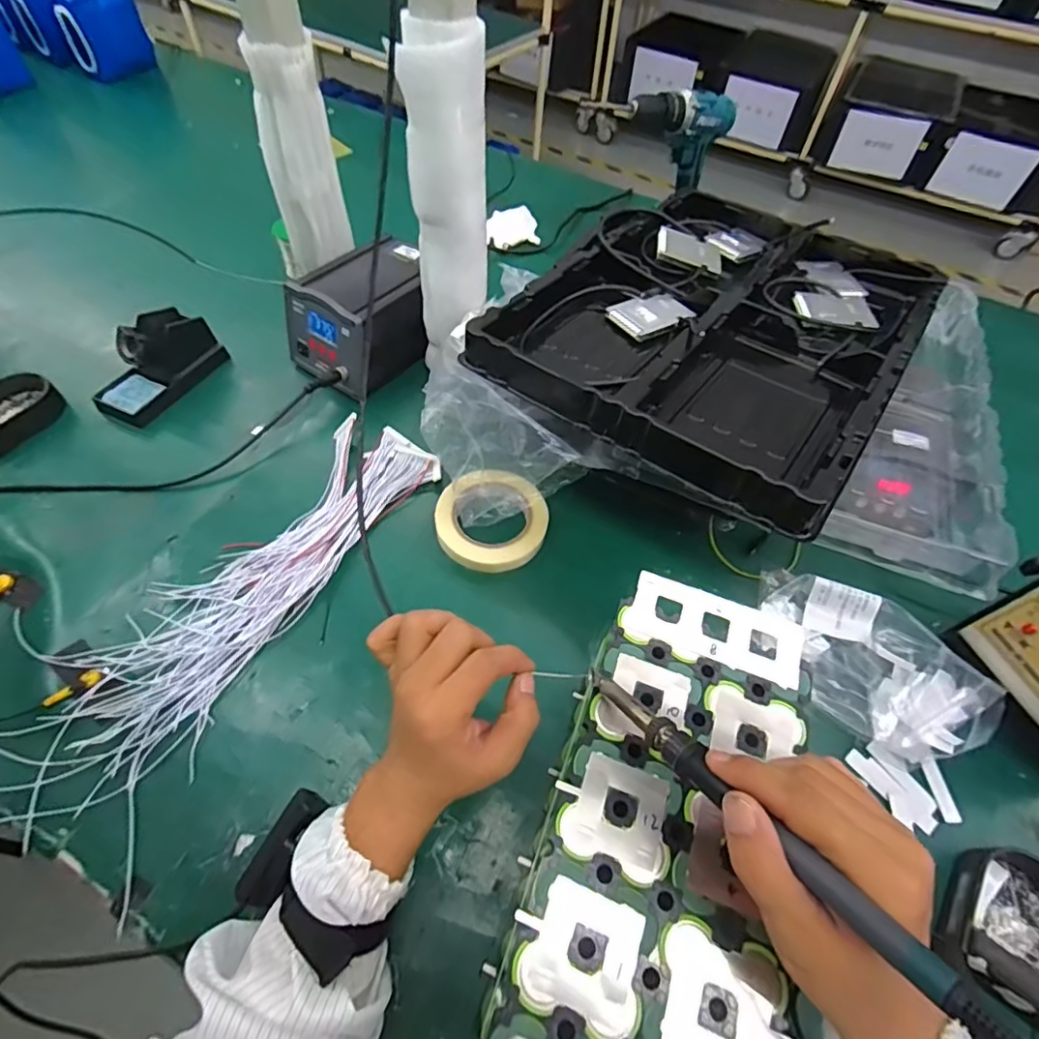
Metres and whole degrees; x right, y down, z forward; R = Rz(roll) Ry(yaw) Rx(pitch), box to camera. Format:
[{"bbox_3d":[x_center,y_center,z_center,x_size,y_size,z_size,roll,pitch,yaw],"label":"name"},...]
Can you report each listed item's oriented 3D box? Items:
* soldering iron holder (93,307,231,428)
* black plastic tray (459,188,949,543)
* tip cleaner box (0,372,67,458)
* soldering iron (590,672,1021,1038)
[{"bbox_3d":[-0.452,-0.195,0.677,0.069,0.066,0.152,24,59,13],"label":"soldering iron holder"},{"bbox_3d":[0.230,-0.230,0.593,0.357,0.056,0.484,34,61,18],"label":"black plastic tray"},{"bbox_3d":[-0.606,-0.133,0.649,0.078,0.038,0.105,31,60,17],"label":"tip cleaner box"},{"bbox_3d":[0.107,0.139,0.264,0.017,0.015,0.236,-29,32,-20],"label":"soldering iron"}]

